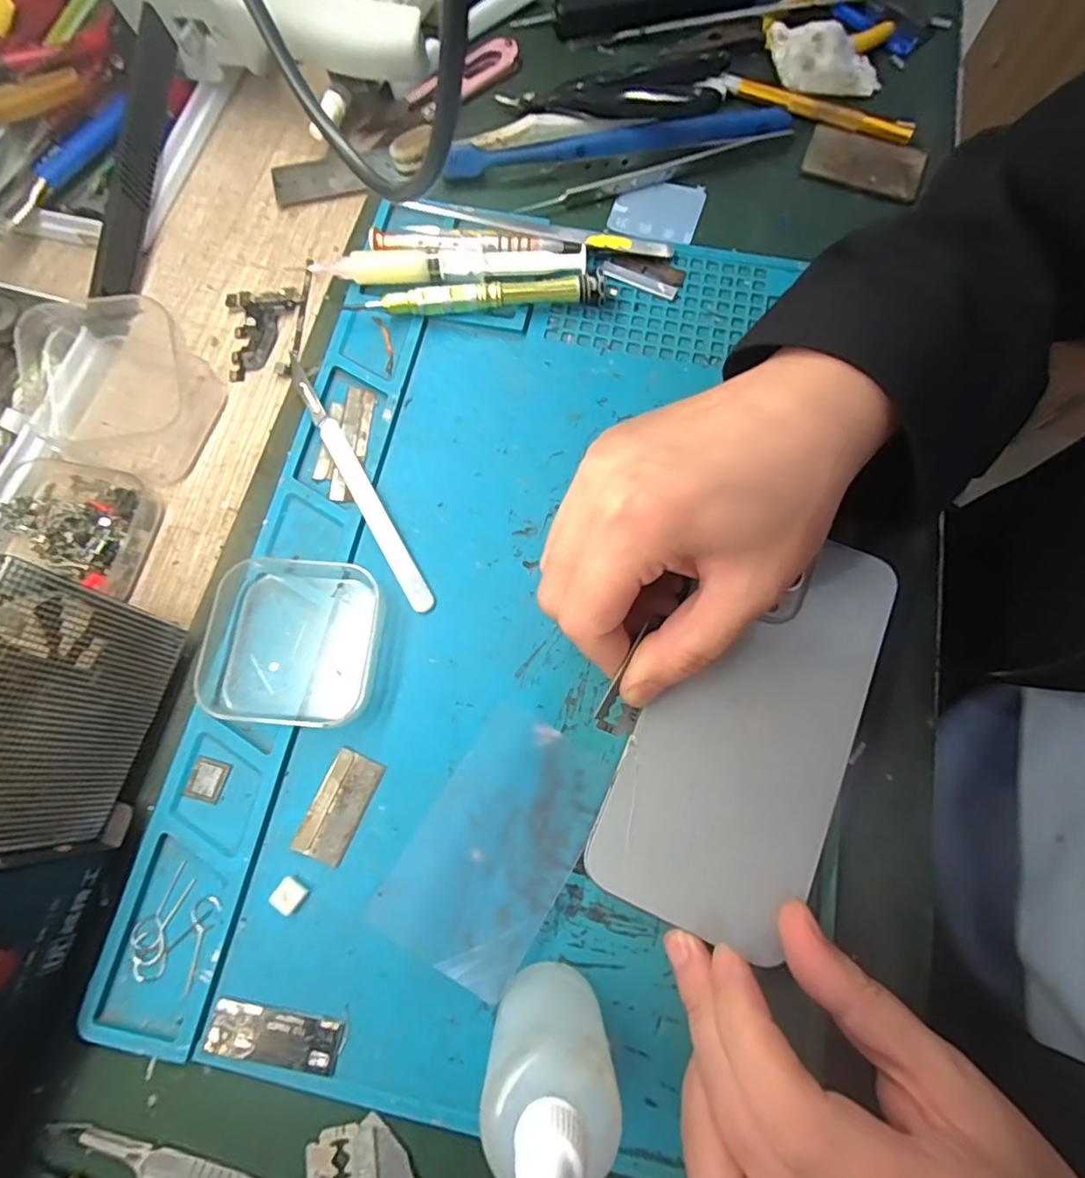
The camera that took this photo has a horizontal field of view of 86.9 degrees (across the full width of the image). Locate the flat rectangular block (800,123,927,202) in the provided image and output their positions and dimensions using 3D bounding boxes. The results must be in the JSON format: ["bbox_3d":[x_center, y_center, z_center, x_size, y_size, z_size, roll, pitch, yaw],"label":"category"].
[{"bbox_3d":[0.173,-0.232,0.310,0.059,0.004,0.036,23,75,7],"label":"flat rectangular block"}]

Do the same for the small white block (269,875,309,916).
[{"bbox_3d":[-0.090,0.109,0.204,0.010,0.004,0.010,34,77,10],"label":"small white block"}]

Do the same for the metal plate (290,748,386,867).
[{"bbox_3d":[-0.076,0.081,0.213,0.019,0.004,0.038,23,75,7],"label":"metal plate"}]

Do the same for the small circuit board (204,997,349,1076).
[{"bbox_3d":[-0.090,0.150,0.192,0.045,0.004,0.015,9,74,3],"label":"small circuit board"}]

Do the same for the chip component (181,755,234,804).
[{"bbox_3d":[-0.126,0.071,0.214,0.014,0.004,0.015,15,74,5],"label":"chip component"}]

